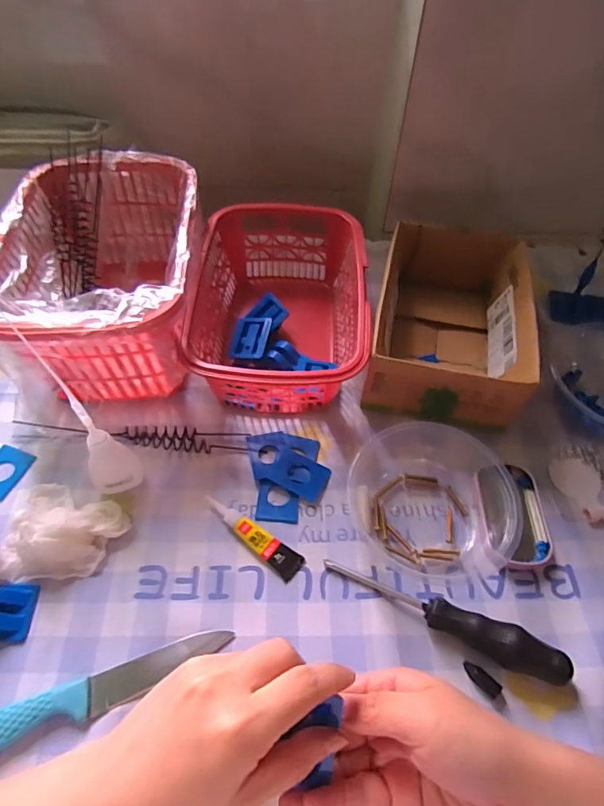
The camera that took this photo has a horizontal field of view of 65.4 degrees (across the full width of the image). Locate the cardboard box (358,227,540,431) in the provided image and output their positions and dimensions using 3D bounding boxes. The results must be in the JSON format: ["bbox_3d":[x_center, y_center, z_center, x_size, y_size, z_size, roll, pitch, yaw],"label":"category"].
[{"bbox_3d":[0.133,-0.075,0.429,0.124,0.066,0.190,11,56,6],"label":"cardboard box"}]

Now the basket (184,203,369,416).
[{"bbox_3d":[-0.017,-0.090,0.434,0.143,0.073,0.209,2,56,0],"label":"basket"}]

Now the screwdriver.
[{"bbox_3d":[0.091,0.135,0.306,0.156,0.027,0.025,25,59,15],"label":"screwdriver"}]

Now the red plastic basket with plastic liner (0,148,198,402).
[{"bbox_3d":[-0.166,-0.110,0.418,0.155,0.116,0.230,0,56,-1],"label":"red plastic basket with plastic liner"}]

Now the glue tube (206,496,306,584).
[{"bbox_3d":[-0.035,0.093,0.344,0.085,0.012,0.020,37,63,21],"label":"glue tube"}]

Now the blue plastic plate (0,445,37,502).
[{"bbox_3d":[-0.237,0.054,0.372,0.032,0.006,0.042,19,55,5],"label":"blue plastic plate"}]

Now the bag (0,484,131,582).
[{"bbox_3d":[-0.171,0.092,0.328,0.075,0.031,0.067,13,57,8],"label":"bag"}]

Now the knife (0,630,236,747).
[{"bbox_3d":[-0.133,0.177,0.281,0.184,0.013,0.022,-18,58,-13],"label":"knife"}]

